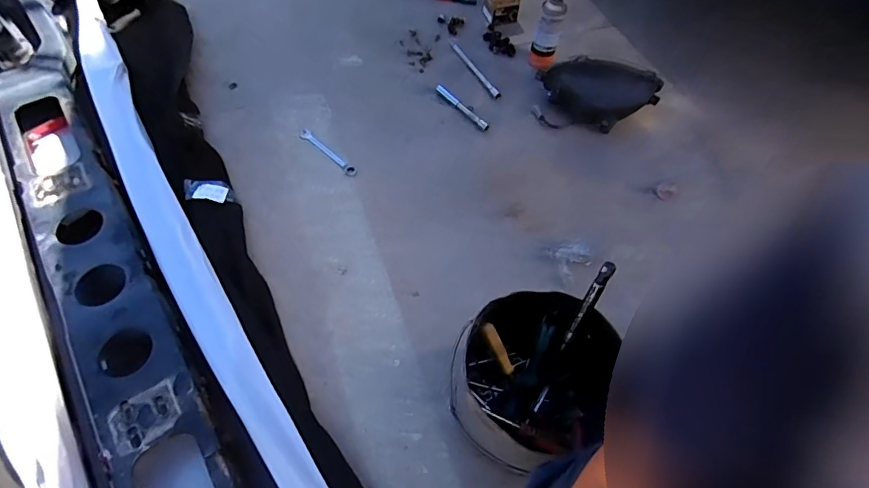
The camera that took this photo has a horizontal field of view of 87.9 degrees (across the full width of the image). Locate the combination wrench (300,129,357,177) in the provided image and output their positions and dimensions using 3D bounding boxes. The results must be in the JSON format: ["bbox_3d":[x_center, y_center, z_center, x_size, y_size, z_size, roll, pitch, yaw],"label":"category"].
[{"bbox_3d":[-0.251,-0.217,1.061,0.188,0.005,0.027,40,66,18],"label":"combination wrench"}]

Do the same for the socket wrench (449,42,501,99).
[{"bbox_3d":[0.108,-0.466,1.199,0.022,0.017,0.224,-27,65,-17],"label":"socket wrench"}]

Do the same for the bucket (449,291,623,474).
[{"bbox_3d":[0.142,0.207,0.695,0.234,0.207,0.227,1,60,-2],"label":"bucket"}]

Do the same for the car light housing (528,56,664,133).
[{"bbox_3d":[0.383,-0.346,1.071,0.281,0.131,0.112,12,60,6],"label":"car light housing"}]

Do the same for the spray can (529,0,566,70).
[{"bbox_3d":[0.287,-0.533,1.150,0.063,0.179,0.060,1,60,-2],"label":"spray can"}]

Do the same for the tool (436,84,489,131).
[{"bbox_3d":[0.069,-0.344,1.125,0.020,0.014,0.181,-38,68,-21],"label":"tool"}]

